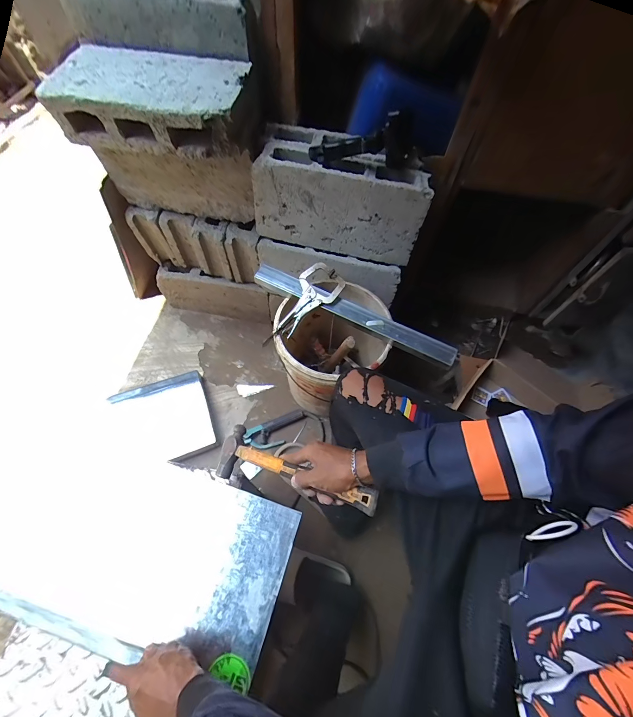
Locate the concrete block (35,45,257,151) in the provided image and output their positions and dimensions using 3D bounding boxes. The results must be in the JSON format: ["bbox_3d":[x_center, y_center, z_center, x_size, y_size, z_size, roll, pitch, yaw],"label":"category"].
[{"bbox_3d":[-0.337,-0.541,0.650,0.387,0.111,0.198,15,60,4],"label":"concrete block"}]

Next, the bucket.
[{"bbox_3d":[0.038,-0.005,0.888,0.286,0.343,0.284,2,60,-3],"label":"bucket"}]

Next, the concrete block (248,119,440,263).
[{"bbox_3d":[0.066,-0.401,0.767,0.397,0.196,0.189,15,61,4],"label":"concrete block"}]

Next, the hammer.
[{"bbox_3d":[-0.046,0.185,0.503,0.311,0.031,0.090,5,54,34],"label":"hammer"}]

